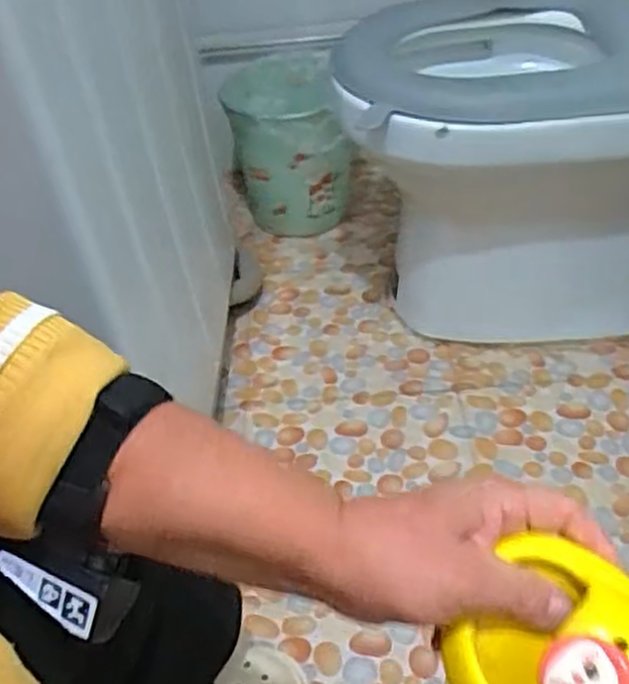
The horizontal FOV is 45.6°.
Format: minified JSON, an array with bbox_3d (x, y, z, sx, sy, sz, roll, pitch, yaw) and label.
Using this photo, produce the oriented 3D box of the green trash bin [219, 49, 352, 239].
[{"bbox_3d":[-0.042,-0.327,1.325,0.191,0.264,0.217,-6,43,0],"label":"green trash bin"}]

